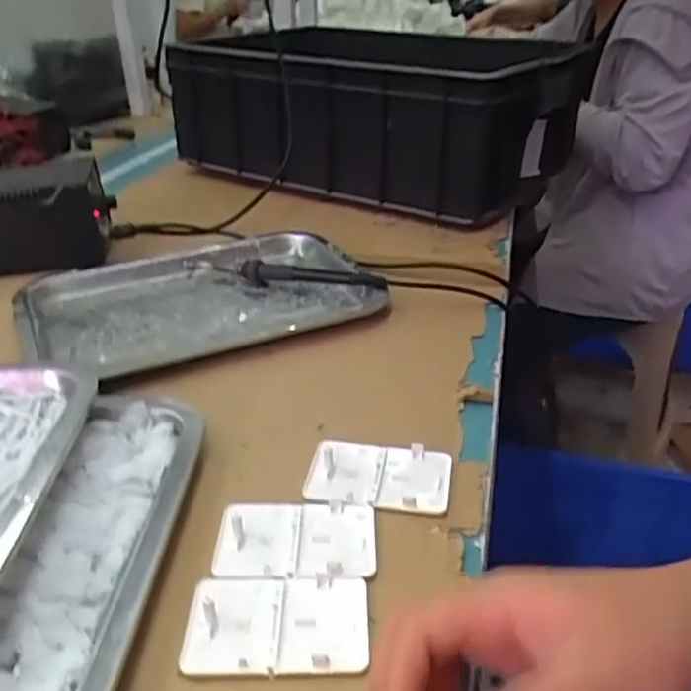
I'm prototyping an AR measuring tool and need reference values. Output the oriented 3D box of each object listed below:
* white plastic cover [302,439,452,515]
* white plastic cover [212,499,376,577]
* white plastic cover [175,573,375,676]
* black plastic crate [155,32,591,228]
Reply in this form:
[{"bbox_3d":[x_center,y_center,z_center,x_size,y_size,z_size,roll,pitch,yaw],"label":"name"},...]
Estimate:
[{"bbox_3d":[0.021,0.078,0.411,0.085,0.008,0.053,4,30,8],"label":"white plastic cover"},{"bbox_3d":[-0.027,0.105,0.370,0.085,0.009,0.054,0,30,0],"label":"white plastic cover"},{"bbox_3d":[-0.033,0.133,0.324,0.086,0.007,0.052,0,30,0],"label":"white plastic cover"},{"bbox_3d":[0.025,-0.331,0.933,0.496,0.171,0.301,22,36,33],"label":"black plastic crate"}]

